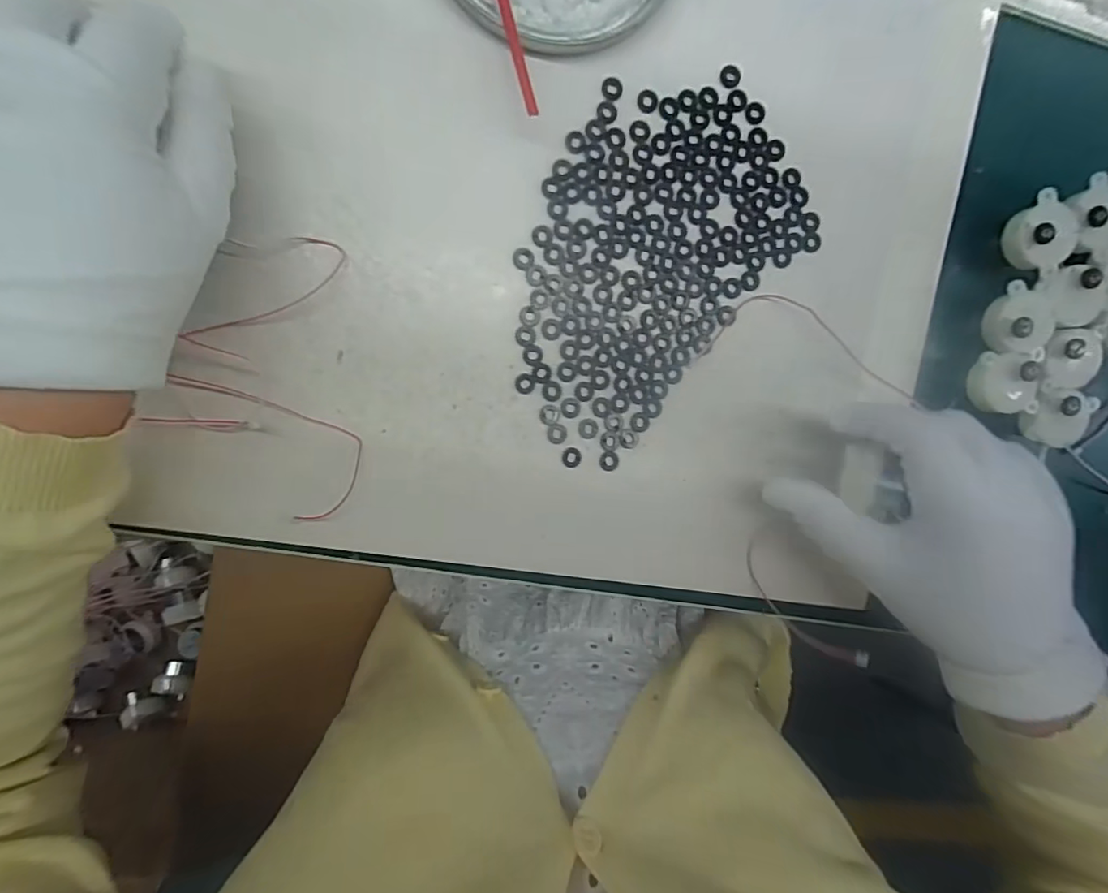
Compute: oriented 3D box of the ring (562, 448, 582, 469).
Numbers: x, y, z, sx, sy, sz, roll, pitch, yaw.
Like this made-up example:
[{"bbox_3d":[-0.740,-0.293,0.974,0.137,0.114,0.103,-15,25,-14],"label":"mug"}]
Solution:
[{"bbox_3d":[0.010,0.006,0.281,0.010,0.004,0.010,-1,95,-8],"label":"ring"}]

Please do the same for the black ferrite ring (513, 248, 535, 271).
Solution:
[{"bbox_3d":[-0.015,-0.094,0.269,0.011,0.004,0.011,-1,95,-8],"label":"black ferrite ring"}]

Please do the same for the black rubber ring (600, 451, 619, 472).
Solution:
[{"bbox_3d":[0.029,0.008,0.284,0.010,0.004,0.010,-1,95,-8],"label":"black rubber ring"}]

